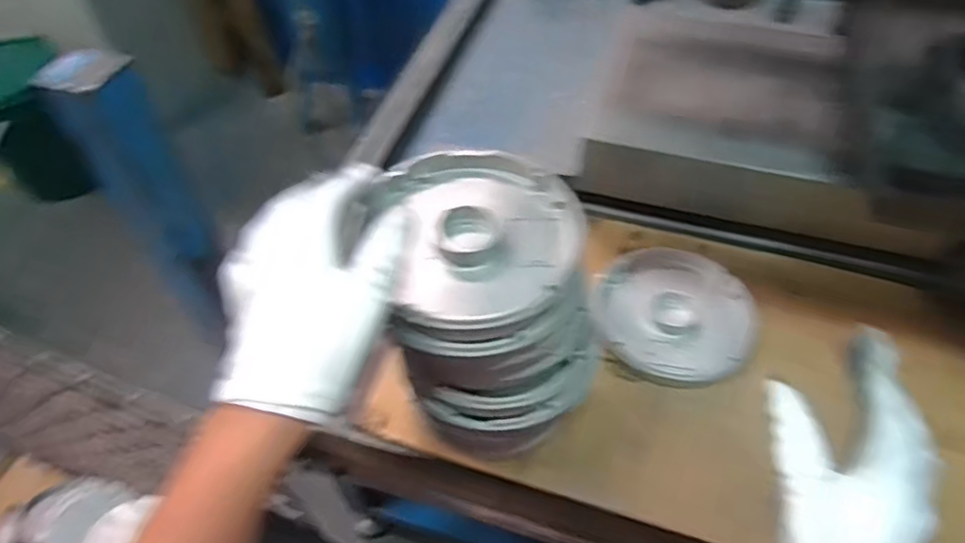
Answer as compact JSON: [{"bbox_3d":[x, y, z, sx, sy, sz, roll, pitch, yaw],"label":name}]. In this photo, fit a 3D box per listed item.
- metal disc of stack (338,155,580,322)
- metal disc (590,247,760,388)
[{"bbox_3d":[-0.003,-0.026,0.387,0.132,0.022,0.130,0,52,0],"label":"metal disc of stack"},{"bbox_3d":[0.174,0.035,0.563,0.139,0.018,0.138,0,52,0],"label":"metal disc"}]

